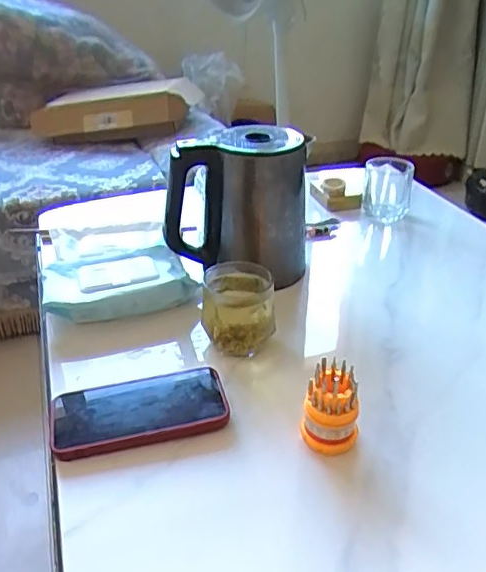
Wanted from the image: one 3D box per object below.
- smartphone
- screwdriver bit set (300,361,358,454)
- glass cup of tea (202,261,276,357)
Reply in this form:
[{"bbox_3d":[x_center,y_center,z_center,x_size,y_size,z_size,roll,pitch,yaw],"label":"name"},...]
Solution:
[{"bbox_3d":[-0.097,0.118,0.528,0.161,0.016,0.079,-8,33,-12],"label":"smartphone"},{"bbox_3d":[0.079,0.108,0.492,0.048,0.074,0.042,9,34,15],"label":"screwdriver bit set"},{"bbox_3d":[-0.005,0.029,0.616,0.078,0.091,0.062,-2,32,-1],"label":"glass cup of tea"}]

